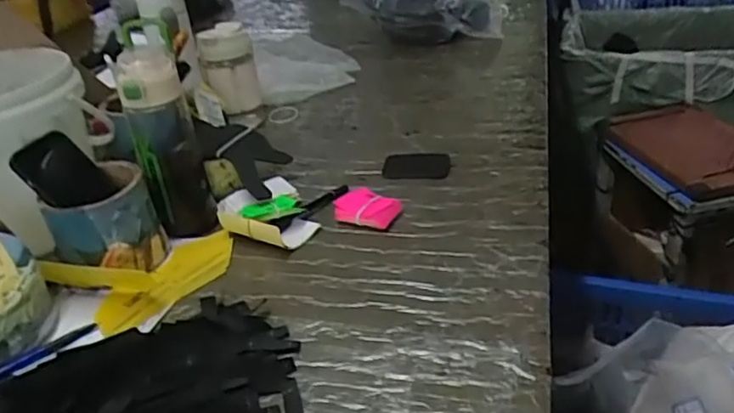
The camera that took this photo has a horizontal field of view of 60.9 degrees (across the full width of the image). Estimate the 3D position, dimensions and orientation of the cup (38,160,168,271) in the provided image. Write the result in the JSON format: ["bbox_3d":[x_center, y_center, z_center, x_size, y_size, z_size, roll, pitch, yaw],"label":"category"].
[{"bbox_3d":[-0.280,0.021,0.674,0.091,0.103,0.098,-5,30,3],"label":"cup"}]

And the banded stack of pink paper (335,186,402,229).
[{"bbox_3d":[-0.001,0.002,0.740,0.075,0.016,0.061,14,36,31],"label":"banded stack of pink paper"}]

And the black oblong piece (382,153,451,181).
[{"bbox_3d":[0.066,-0.055,0.836,0.088,0.005,0.071,-1,31,9],"label":"black oblong piece"}]

